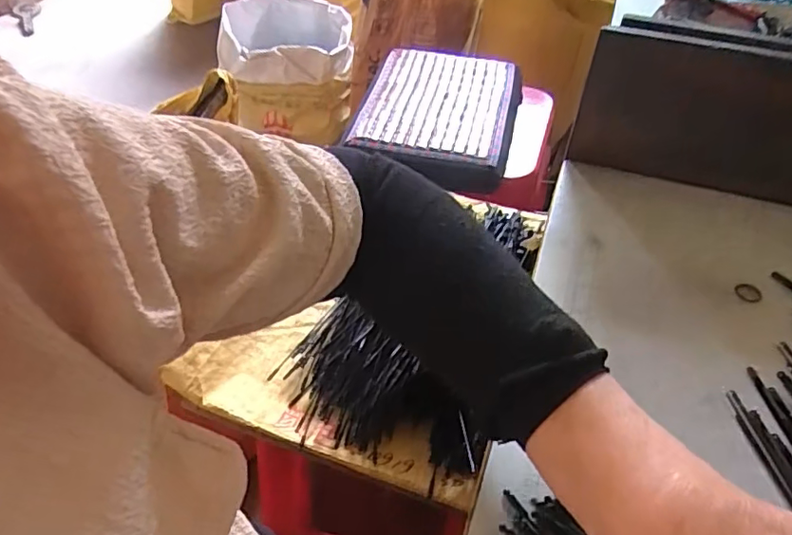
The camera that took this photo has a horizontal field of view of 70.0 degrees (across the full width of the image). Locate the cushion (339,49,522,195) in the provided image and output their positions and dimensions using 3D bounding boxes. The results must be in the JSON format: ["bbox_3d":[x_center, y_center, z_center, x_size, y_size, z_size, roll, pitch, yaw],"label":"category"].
[{"bbox_3d":[0.072,-0.280,0.995,0.269,0.065,0.357,12,47,9],"label":"cushion"}]

